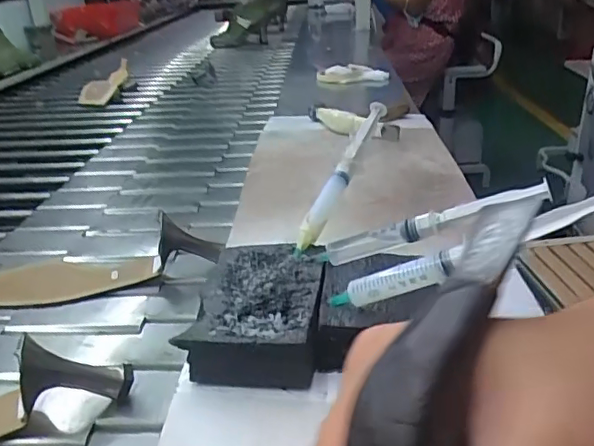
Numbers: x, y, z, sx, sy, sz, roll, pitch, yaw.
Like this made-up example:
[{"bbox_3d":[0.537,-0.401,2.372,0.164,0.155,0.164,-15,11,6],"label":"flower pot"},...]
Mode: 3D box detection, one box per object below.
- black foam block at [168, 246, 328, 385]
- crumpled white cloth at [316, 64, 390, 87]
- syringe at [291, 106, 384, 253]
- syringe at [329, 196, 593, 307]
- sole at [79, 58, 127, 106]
[{"bbox_3d":[-0.023,0.057,0.395,0.078,0.033,0.121,1,25,9],"label":"black foam block"},{"bbox_3d":[0.115,-0.308,1.199,0.146,0.045,0.058,-10,26,-13],"label":"crumpled white cloth"},{"bbox_3d":[0.039,-0.044,0.468,0.018,0.027,0.168,11,53,28],"label":"syringe"},{"bbox_3d":[0.089,0.020,0.326,0.170,0.017,0.013,-27,13,30],"label":"syringe"},{"bbox_3d":[-0.451,-0.329,1.363,0.087,0.032,0.198,2,41,12],"label":"sole"}]

